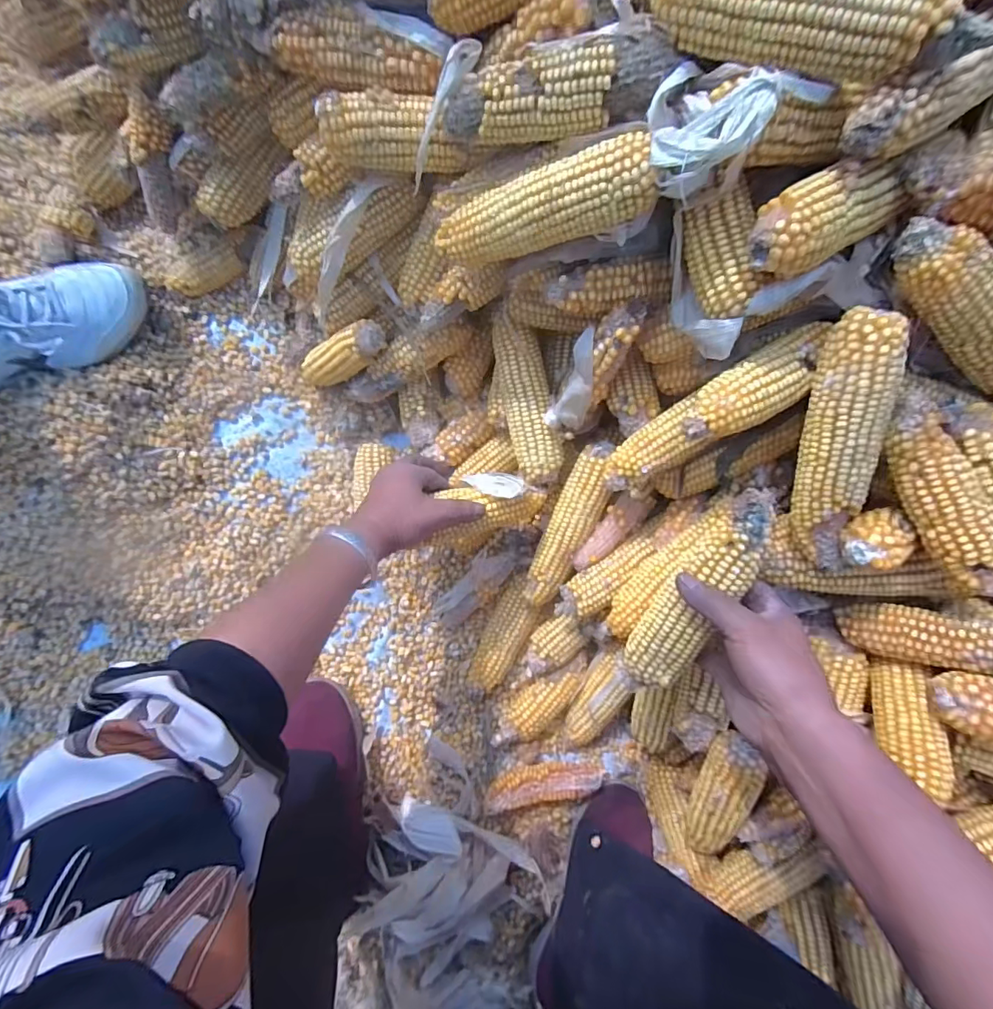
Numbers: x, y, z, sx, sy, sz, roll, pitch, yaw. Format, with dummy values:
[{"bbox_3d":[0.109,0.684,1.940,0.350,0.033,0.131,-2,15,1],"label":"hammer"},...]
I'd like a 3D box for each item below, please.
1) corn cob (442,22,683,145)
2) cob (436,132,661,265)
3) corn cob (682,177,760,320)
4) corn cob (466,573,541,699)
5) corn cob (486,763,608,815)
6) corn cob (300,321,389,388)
[{"bbox_3d":[0.038,-0.283,0.338,0.158,0.039,0.044,2,81,18],"label":"corn cob"},{"bbox_3d":[0.035,-0.216,0.357,0.167,0.041,0.043,-5,80,26],"label":"cob"},{"bbox_3d":[0.160,-0.179,0.353,0.039,0.038,0.089,-8,85,-5],"label":"corn cob"},{"bbox_3d":[0.011,0.164,0.593,0.052,0.040,0.159,25,82,-4],"label":"corn cob"},{"bbox_3d":[0.062,0.333,0.585,0.145,0.050,0.040,-5,85,-4],"label":"corn cob"},{"bbox_3d":[-0.179,-0.164,0.548,0.136,0.039,0.043,-16,80,34],"label":"corn cob"}]

